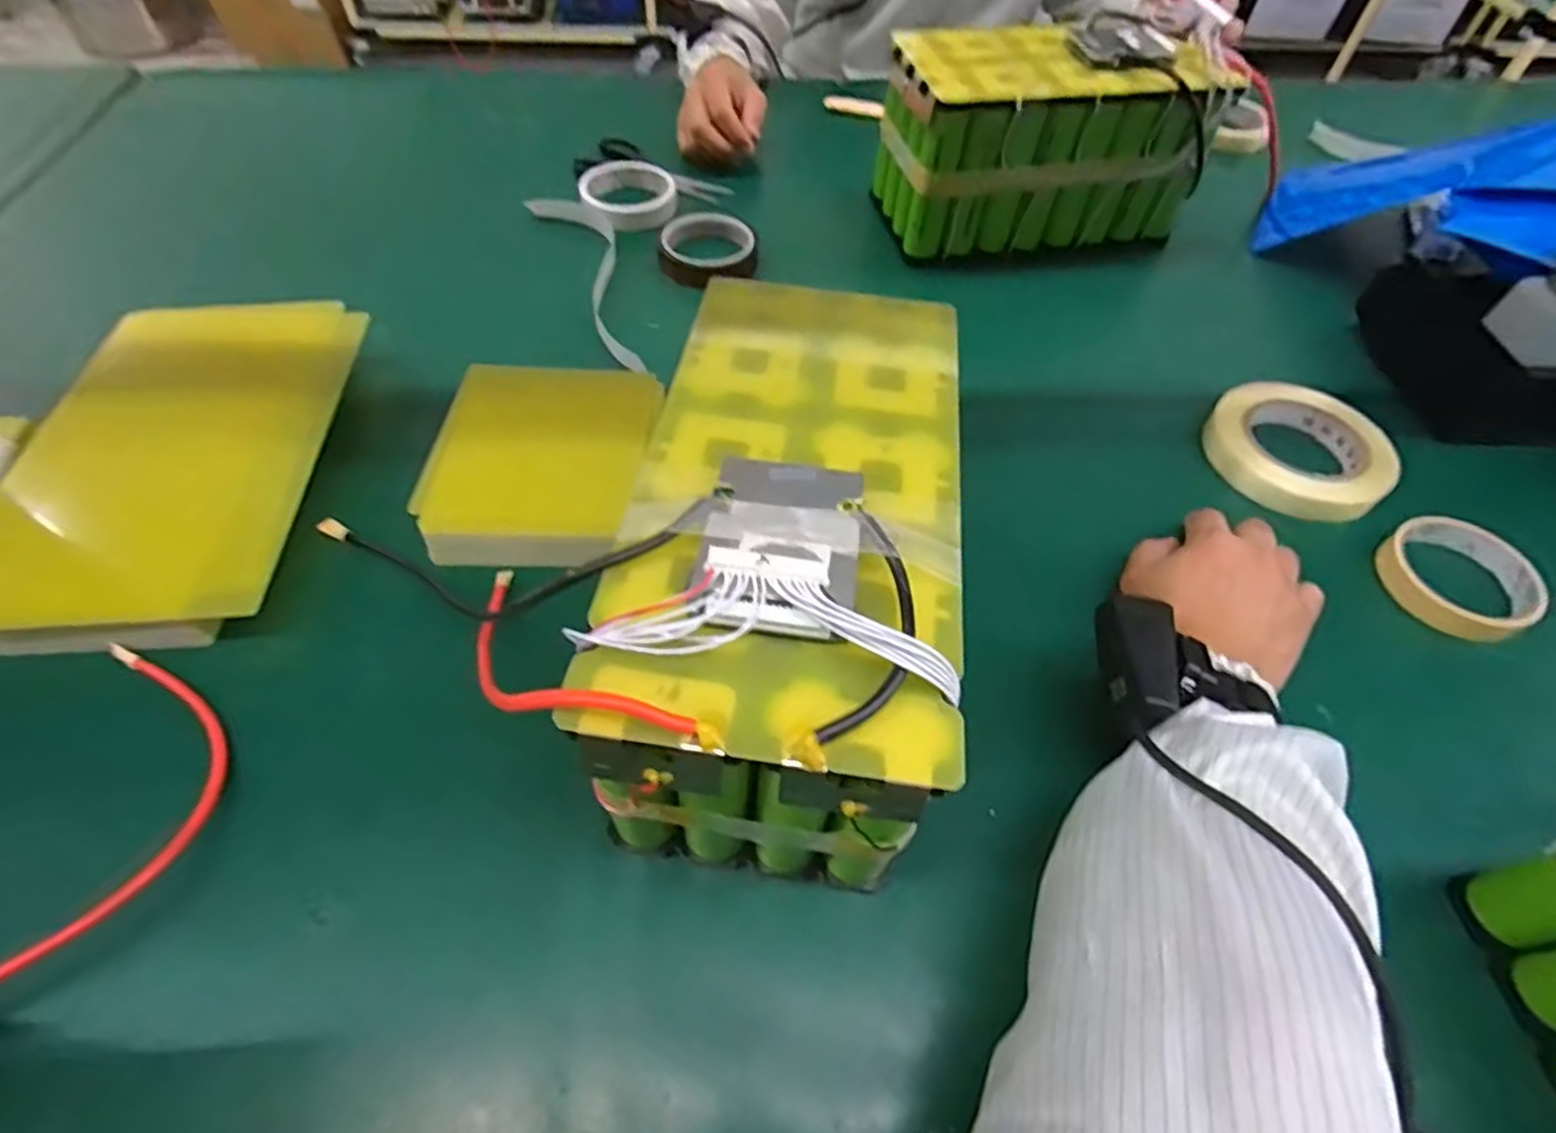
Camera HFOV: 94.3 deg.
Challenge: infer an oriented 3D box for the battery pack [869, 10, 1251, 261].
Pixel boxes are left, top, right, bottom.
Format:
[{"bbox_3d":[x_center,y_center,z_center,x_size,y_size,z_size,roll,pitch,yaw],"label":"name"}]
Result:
[{"bbox_3d":[0.244,-0.389,0.668,0.279,0.152,0.115,-5,55,-7],"label":"battery pack"}]

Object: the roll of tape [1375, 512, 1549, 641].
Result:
[{"bbox_3d":[0.447,0.008,0.477,0.088,0.028,0.088,-20,58,-17],"label":"roll of tape"}]

